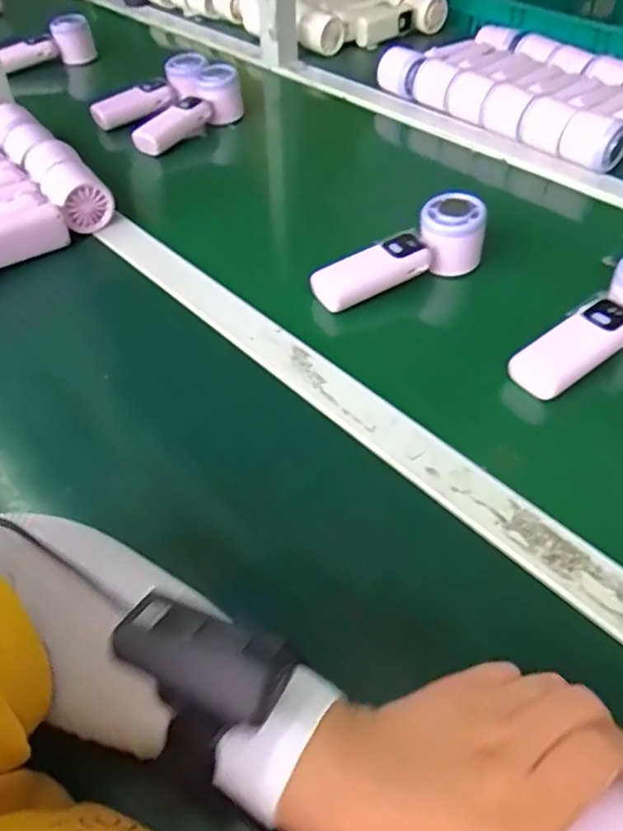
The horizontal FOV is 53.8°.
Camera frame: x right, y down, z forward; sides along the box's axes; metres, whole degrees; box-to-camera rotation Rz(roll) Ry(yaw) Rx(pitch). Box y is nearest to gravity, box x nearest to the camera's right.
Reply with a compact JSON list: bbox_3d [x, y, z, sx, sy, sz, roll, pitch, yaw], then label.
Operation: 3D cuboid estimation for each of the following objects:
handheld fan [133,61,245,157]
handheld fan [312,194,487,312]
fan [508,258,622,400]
[{"bbox_3d":[-0.160,-0.382,0.788,0.067,0.077,0.166,34,57,29],"label":"handheld fan"},{"bbox_3d":[0.077,-0.147,0.553,0.163,0.057,0.048,-19,50,-15],"label":"handheld fan"},{"bbox_3d":[0.230,-0.070,0.481,0.165,0.056,0.054,-32,54,-24],"label":"fan"}]

